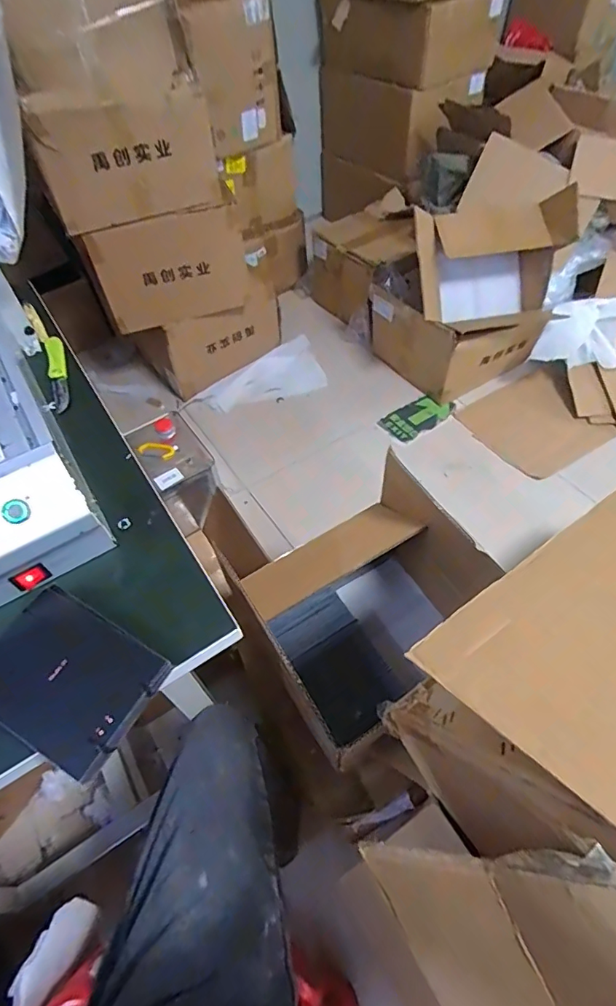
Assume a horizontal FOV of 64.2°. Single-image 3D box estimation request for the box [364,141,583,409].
[{"bbox_3d":[0.548,-0.729,1.655,0.540,0.580,0.486,-23,56,-15],"label":"box"}]

